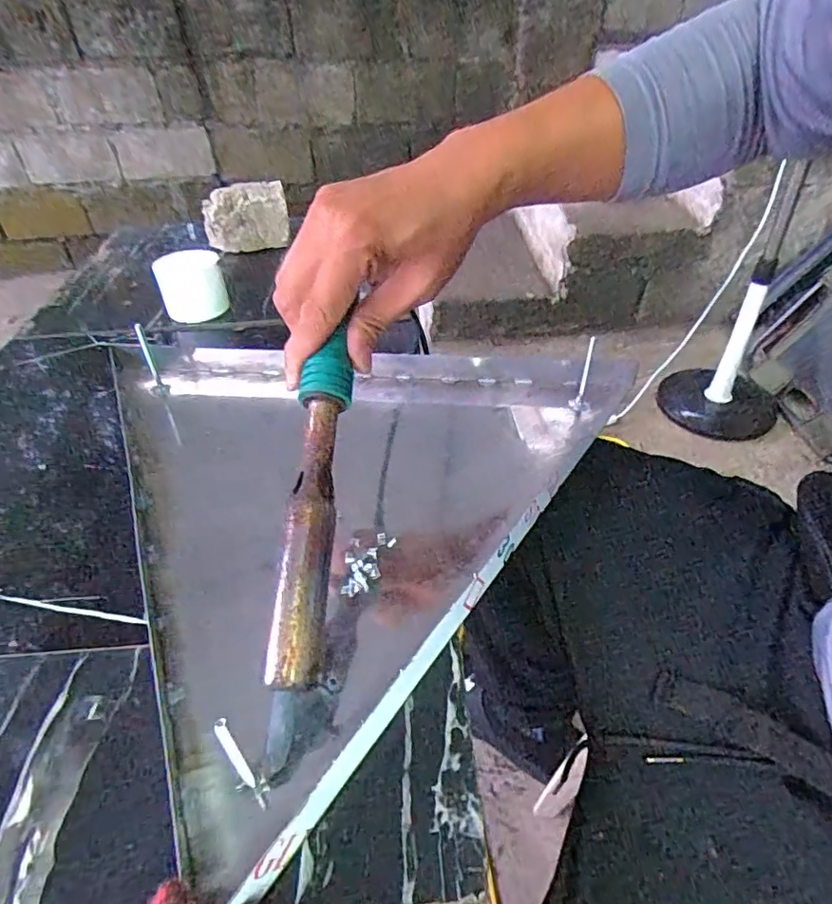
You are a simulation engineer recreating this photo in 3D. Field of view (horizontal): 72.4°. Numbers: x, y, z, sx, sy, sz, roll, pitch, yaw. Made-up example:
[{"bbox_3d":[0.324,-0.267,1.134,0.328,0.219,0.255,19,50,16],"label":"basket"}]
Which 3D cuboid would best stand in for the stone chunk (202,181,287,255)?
[{"bbox_3d":[-0.221,-0.306,0.736,0.107,0.066,0.064,-9,43,-11],"label":"stone chunk"}]

